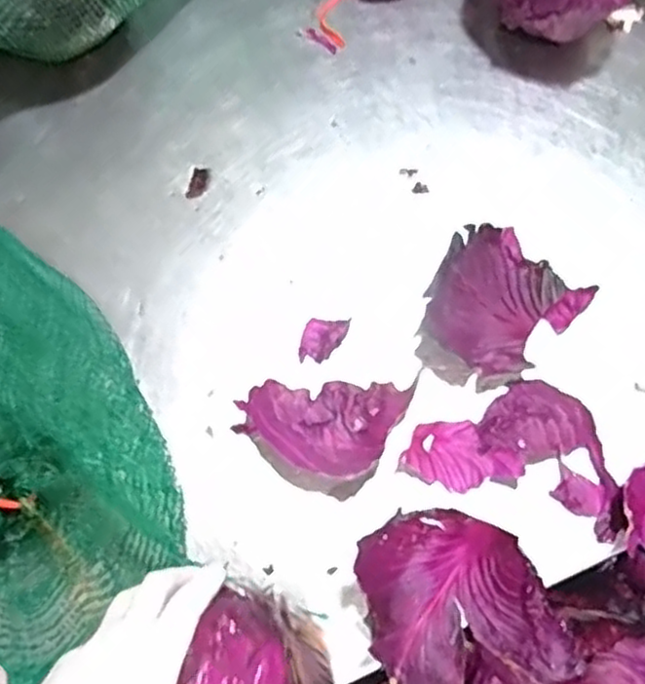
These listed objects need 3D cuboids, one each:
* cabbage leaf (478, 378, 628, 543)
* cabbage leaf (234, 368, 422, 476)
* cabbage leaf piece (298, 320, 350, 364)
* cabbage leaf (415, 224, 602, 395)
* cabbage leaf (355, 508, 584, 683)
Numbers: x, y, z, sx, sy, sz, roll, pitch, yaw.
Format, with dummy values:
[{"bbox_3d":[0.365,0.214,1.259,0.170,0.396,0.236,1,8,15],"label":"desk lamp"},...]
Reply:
[{"bbox_3d":[0.182,0.083,0.534,0.123,0.019,0.074,42,75,14],"label":"cabbage leaf"},{"bbox_3d":[0.002,0.062,0.539,0.127,0.027,0.070,4,70,2],"label":"cabbage leaf"},{"bbox_3d":[0.001,-0.001,0.575,0.034,0.010,0.037,12,70,5],"label":"cabbage leaf piece"},{"bbox_3d":[0.134,-0.029,0.562,0.106,0.041,0.132,41,75,14],"label":"cabbage leaf"},{"bbox_3d":[0.094,0.191,0.488,0.120,0.038,0.152,-22,71,-8],"label":"cabbage leaf"}]

